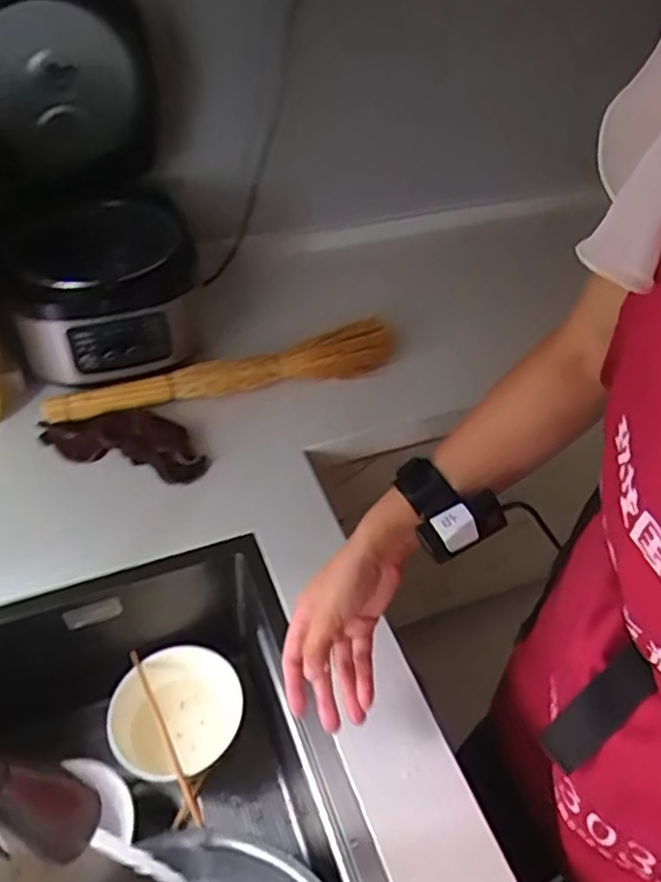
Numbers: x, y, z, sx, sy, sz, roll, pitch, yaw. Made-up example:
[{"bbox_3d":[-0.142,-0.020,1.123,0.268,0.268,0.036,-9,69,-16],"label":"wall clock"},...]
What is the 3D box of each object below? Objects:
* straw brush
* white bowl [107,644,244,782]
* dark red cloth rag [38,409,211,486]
[{"bbox_3d":[-0.137,-0.093,0.932,0.492,0.064,0.057,-14,48,-17],"label":"straw brush"},{"bbox_3d":[-0.187,0.332,0.799,0.141,0.075,0.144,2,47,-2],"label":"white bowl"},{"bbox_3d":[-0.262,-0.005,0.870,0.218,0.018,0.101,12,46,8],"label":"dark red cloth rag"}]

